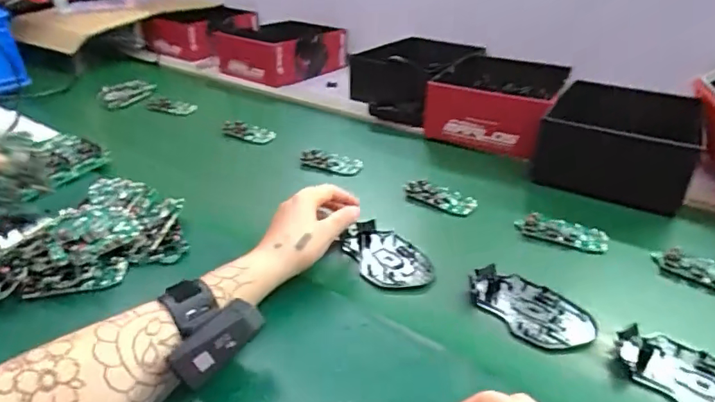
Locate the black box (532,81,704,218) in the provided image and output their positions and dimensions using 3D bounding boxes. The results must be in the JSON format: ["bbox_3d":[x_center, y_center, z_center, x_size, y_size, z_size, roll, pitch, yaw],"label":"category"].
[{"bbox_3d":[0.355,-0.088,0.673,0.176,0.096,0.202,15,35,22],"label":"black box"}]

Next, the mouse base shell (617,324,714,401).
[{"bbox_3d":[0.269,0.143,0.380,0.113,0.010,0.072,20,37,29],"label":"mouse base shell"}]

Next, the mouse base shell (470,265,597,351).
[{"bbox_3d":[0.161,0.099,0.453,0.068,0.012,0.113,-25,40,-34],"label":"mouse base shell"}]

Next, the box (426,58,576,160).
[{"bbox_3d":[0.239,-0.174,0.822,0.192,0.092,0.248,15,35,23],"label":"box"}]

